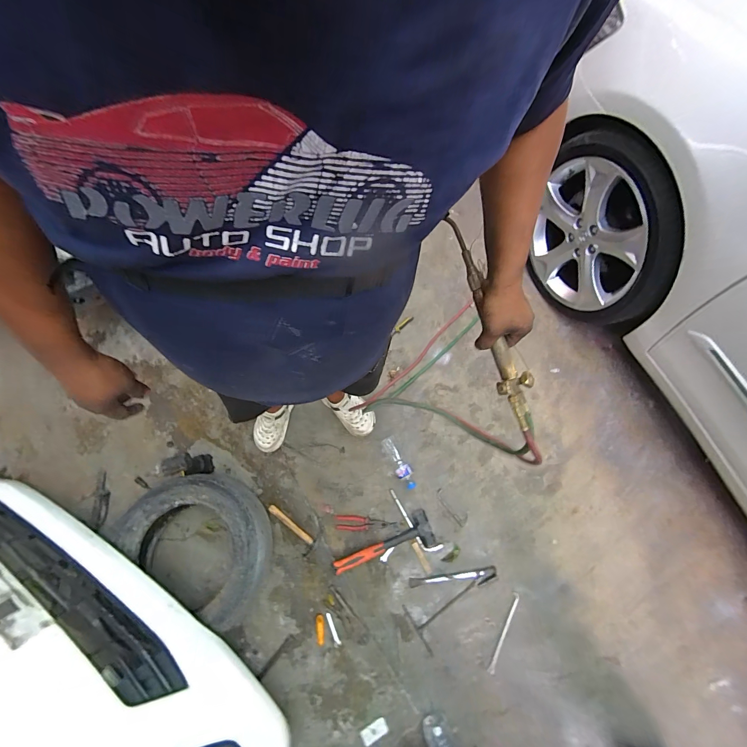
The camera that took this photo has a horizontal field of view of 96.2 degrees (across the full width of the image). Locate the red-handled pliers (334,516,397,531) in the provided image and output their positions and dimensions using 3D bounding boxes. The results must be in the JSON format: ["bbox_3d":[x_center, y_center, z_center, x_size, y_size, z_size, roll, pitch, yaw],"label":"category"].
[{"bbox_3d":[-0.035,0.576,1.285,0.229,0.014,0.052,3,74,0],"label":"red-handled pliers"}]

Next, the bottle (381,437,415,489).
[{"bbox_3d":[0.101,0.352,1.323,0.060,0.049,0.216,-25,76,-8],"label":"bottle"}]

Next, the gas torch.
[{"bbox_3d":[0.200,-0.082,0.571,0.055,0.034,0.376,-20,90,-6],"label":"gas torch"}]

